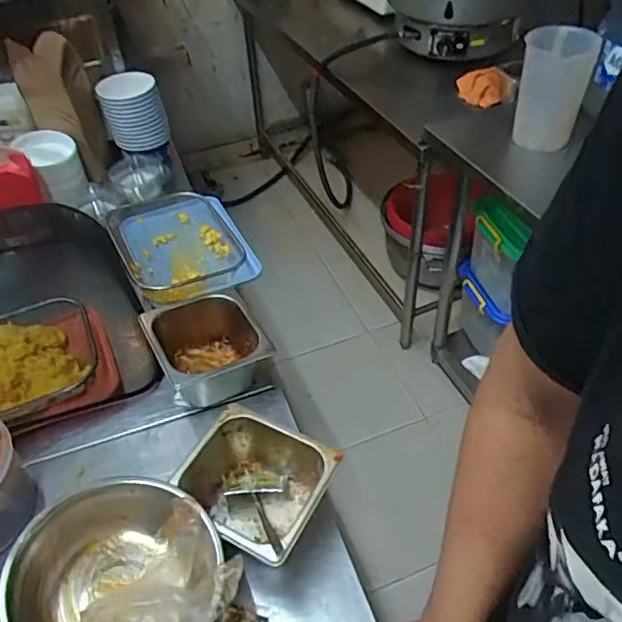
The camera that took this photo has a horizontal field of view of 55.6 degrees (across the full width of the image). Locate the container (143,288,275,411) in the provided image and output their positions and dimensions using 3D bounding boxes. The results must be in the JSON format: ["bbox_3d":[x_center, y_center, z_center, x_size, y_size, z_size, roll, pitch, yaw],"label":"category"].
[{"bbox_3d":[-0.157,0.065,0.924,0.152,0.114,0.168,-21,47,-16],"label":"container"}]

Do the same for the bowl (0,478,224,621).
[{"bbox_3d":[-0.194,0.281,0.613,0.197,0.082,0.201,-2,45,2],"label":"bowl"}]

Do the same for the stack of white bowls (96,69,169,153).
[{"bbox_3d":[-0.412,-0.469,1.370,0.127,0.138,0.122,-15,46,-10],"label":"stack of white bowls"}]

